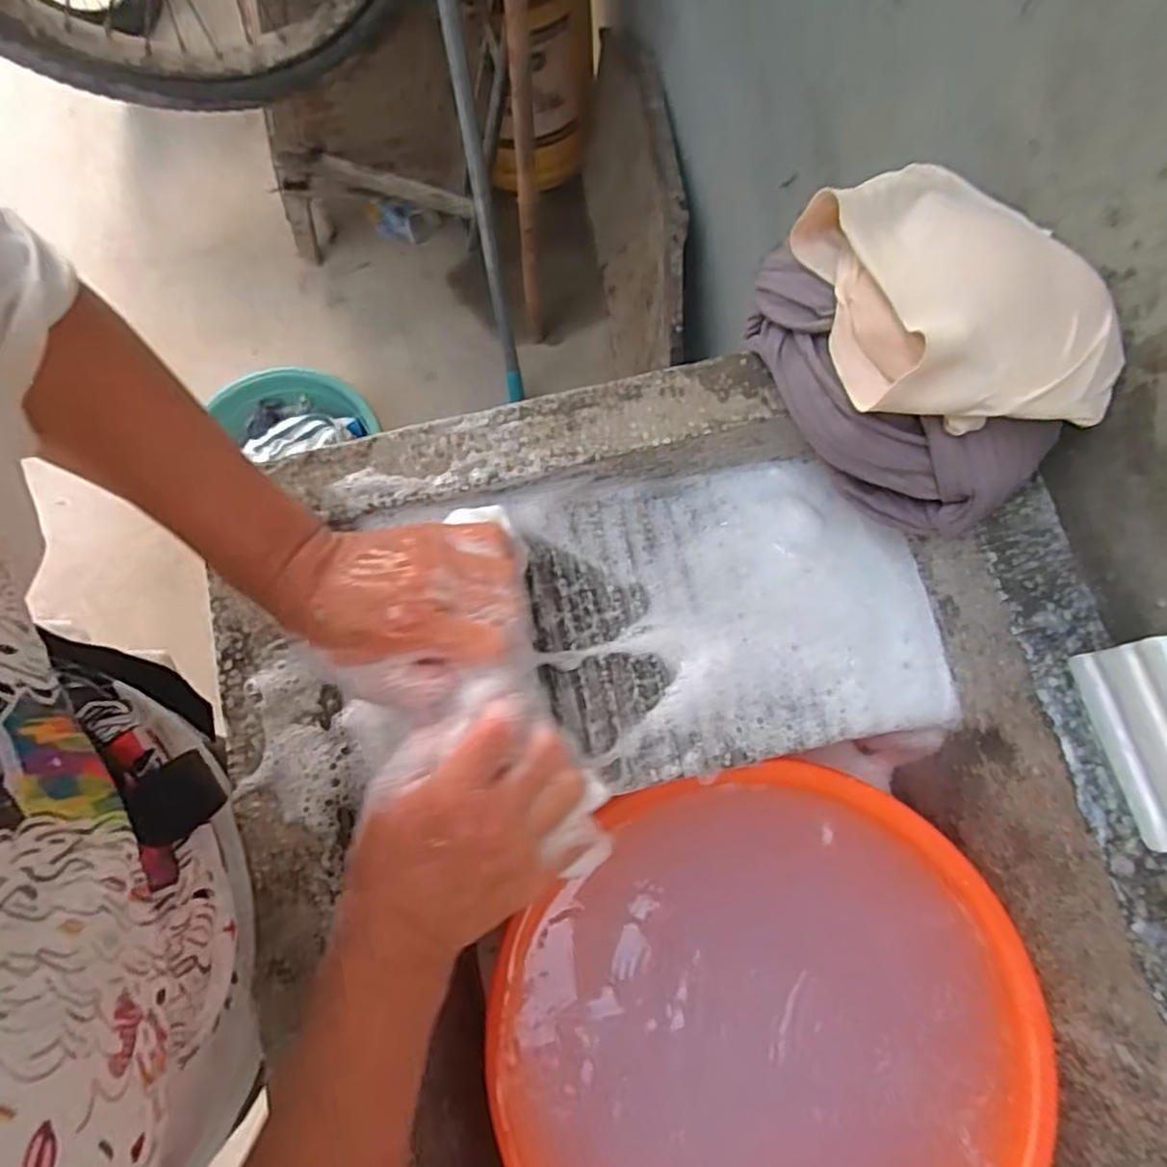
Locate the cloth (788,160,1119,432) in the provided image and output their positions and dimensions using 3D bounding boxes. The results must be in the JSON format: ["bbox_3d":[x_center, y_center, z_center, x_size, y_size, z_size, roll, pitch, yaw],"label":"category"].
[{"bbox_3d":[0.187,-0.148,0.372,0.112,0.055,0.164,-15,78,-2],"label":"cloth"}]

